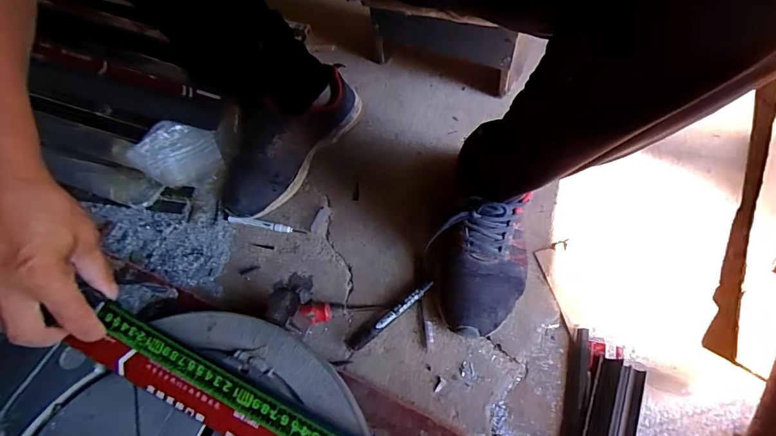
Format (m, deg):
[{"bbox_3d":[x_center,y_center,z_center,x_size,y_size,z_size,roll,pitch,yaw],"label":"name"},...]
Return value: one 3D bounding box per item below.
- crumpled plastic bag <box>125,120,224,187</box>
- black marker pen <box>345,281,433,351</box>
[{"bbox_3d":[-0.306,-0.091,0.599,0.116,0.050,0.088,6,60,4],"label":"crumpled plastic bag"},{"bbox_3d":[0.005,0.124,0.508,0.128,0.019,0.022,-28,63,-16],"label":"black marker pen"}]

